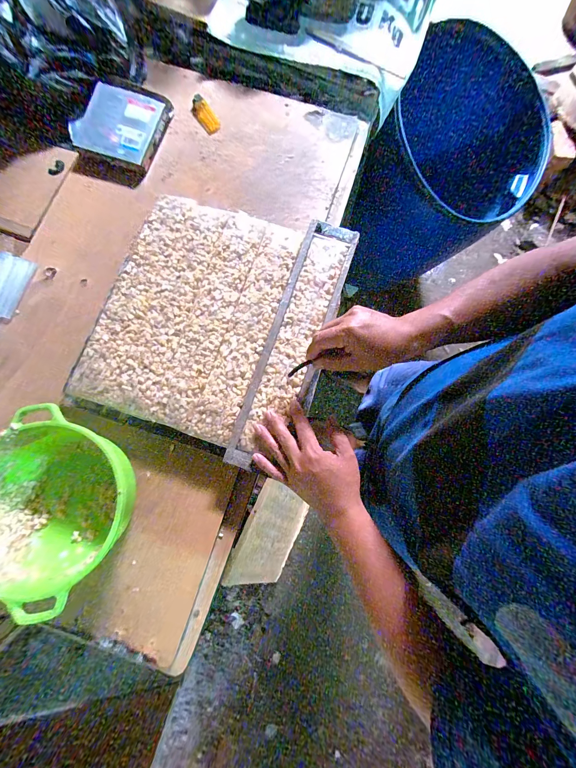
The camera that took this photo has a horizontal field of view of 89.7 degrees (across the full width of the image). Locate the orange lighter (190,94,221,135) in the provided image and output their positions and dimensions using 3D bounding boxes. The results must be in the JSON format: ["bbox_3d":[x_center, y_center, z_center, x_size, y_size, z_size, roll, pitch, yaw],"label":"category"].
[{"bbox_3d":[-0.168,-0.541,0.582,0.034,0.013,0.085,-33,82,-7],"label":"orange lighter"}]

